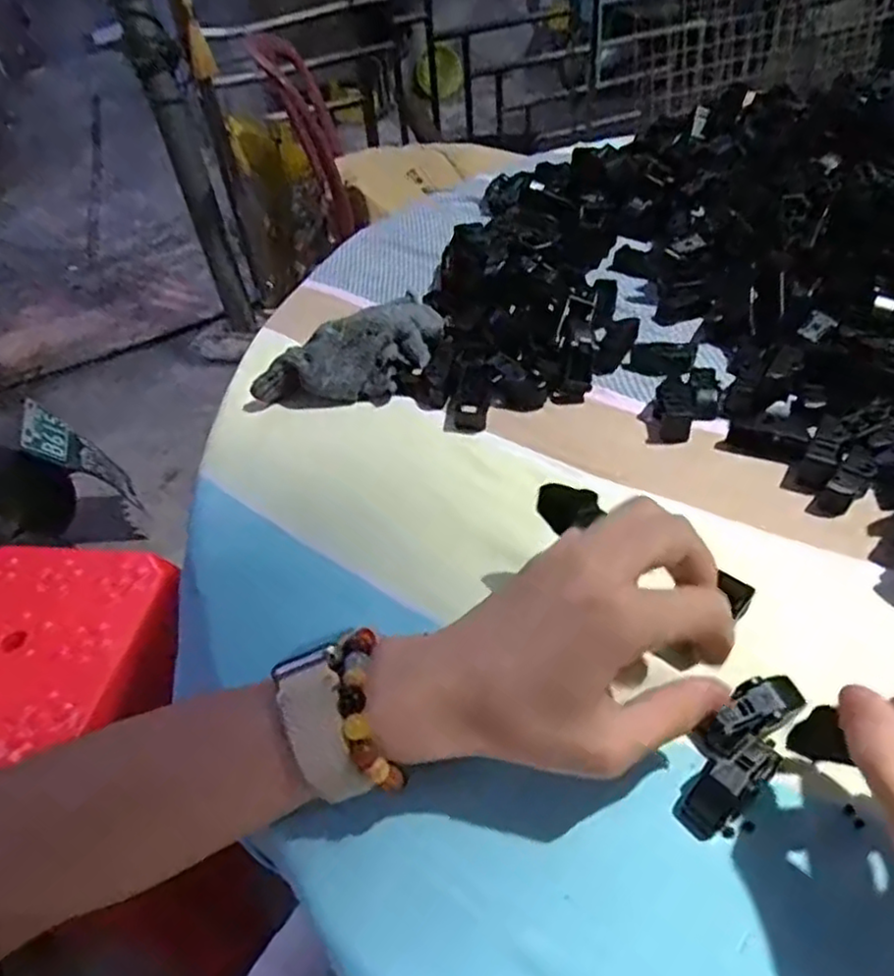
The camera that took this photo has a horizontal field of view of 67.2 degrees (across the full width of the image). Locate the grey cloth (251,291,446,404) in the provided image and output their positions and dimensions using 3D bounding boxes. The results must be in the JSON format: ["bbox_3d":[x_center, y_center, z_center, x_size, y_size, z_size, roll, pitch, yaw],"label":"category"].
[{"bbox_3d":[-0.067,-0.094,0.491,0.146,0.041,0.062,-22,46,-15],"label":"grey cloth"}]

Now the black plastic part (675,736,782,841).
[{"bbox_3d":[0.116,0.119,0.271,0.050,0.016,0.019,-30,49,-21],"label":"black plastic part"}]

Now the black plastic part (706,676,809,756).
[{"bbox_3d":[0.131,0.096,0.288,0.044,0.015,0.020,-32,48,-6],"label":"black plastic part"}]

